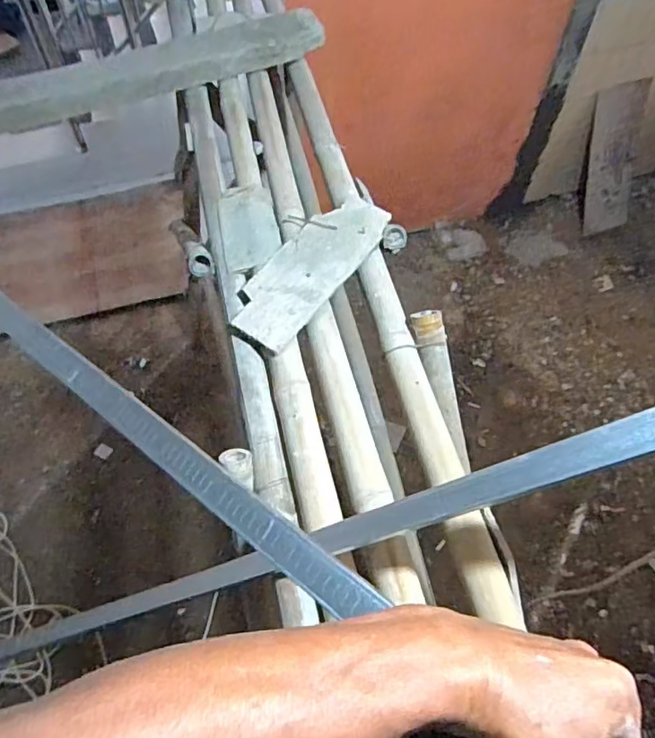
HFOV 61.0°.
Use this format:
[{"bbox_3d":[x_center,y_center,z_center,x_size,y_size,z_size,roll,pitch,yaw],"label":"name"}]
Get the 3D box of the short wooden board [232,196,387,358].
[{"bbox_3d":[-0.027,-0.178,0.959,0.132,0.019,0.362,30,61,16],"label":"short wooden board"}]

